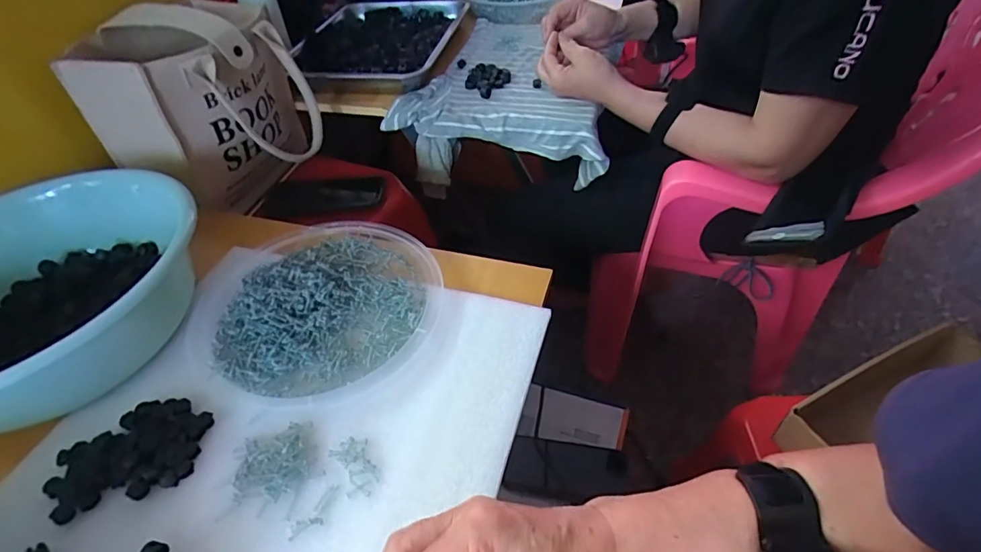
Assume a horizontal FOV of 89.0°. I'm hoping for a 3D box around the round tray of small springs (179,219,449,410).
[{"bbox_3d":[-0.180,0.021,0.508,0.243,0.029,0.224,-2,45,2],"label":"round tray of small springs"}]

